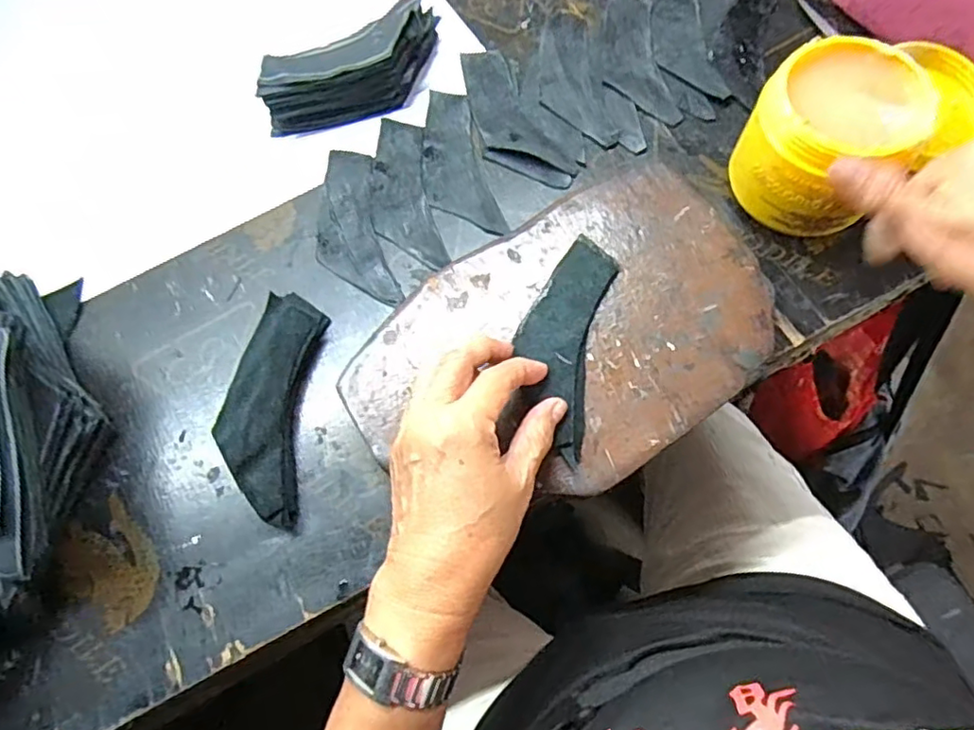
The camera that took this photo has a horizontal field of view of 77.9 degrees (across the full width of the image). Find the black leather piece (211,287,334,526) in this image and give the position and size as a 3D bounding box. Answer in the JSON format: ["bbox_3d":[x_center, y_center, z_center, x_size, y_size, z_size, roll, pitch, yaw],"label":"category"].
[{"bbox_3d":[-0.137,0.024,0.382,0.049,0.020,0.146,3,70,3],"label":"black leather piece"}]

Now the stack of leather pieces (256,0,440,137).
[{"bbox_3d":[-0.097,-0.222,0.458,0.149,0.050,0.052,-29,72,-8],"label":"stack of leather pieces"}]

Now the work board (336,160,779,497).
[{"bbox_3d":[0.051,-0.016,0.377,0.269,0.009,0.169,-32,72,-9],"label":"work board"}]

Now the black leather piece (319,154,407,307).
[{"bbox_3d":[-0.099,-0.100,0.437,0.049,0.004,0.133,-14,70,-3],"label":"black leather piece"}]

